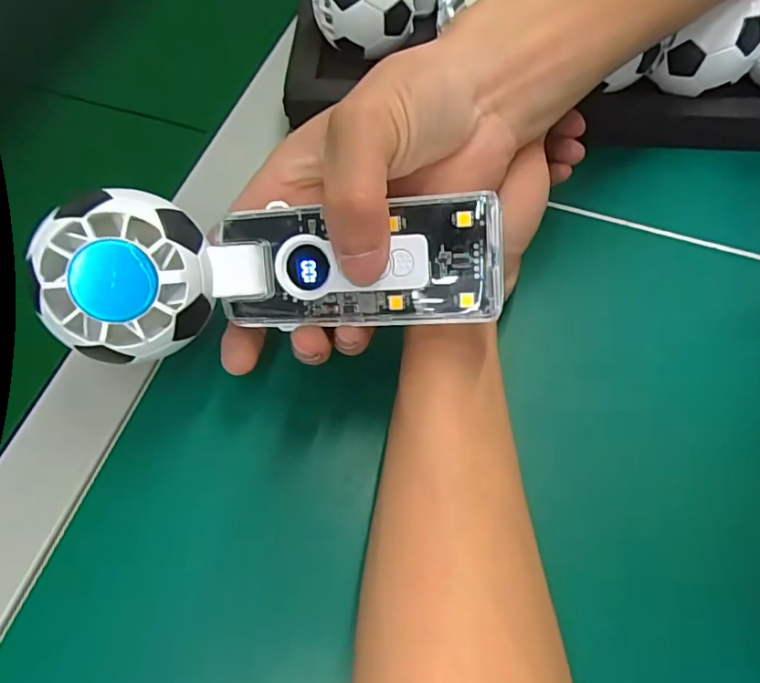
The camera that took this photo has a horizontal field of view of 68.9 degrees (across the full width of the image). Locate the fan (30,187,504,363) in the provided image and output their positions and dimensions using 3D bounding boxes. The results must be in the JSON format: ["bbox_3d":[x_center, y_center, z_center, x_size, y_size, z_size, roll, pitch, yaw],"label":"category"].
[{"bbox_3d":[-0.035,-0.028,0.204,0.148,0.043,0.054,-4,102,-2],"label":"fan"}]

